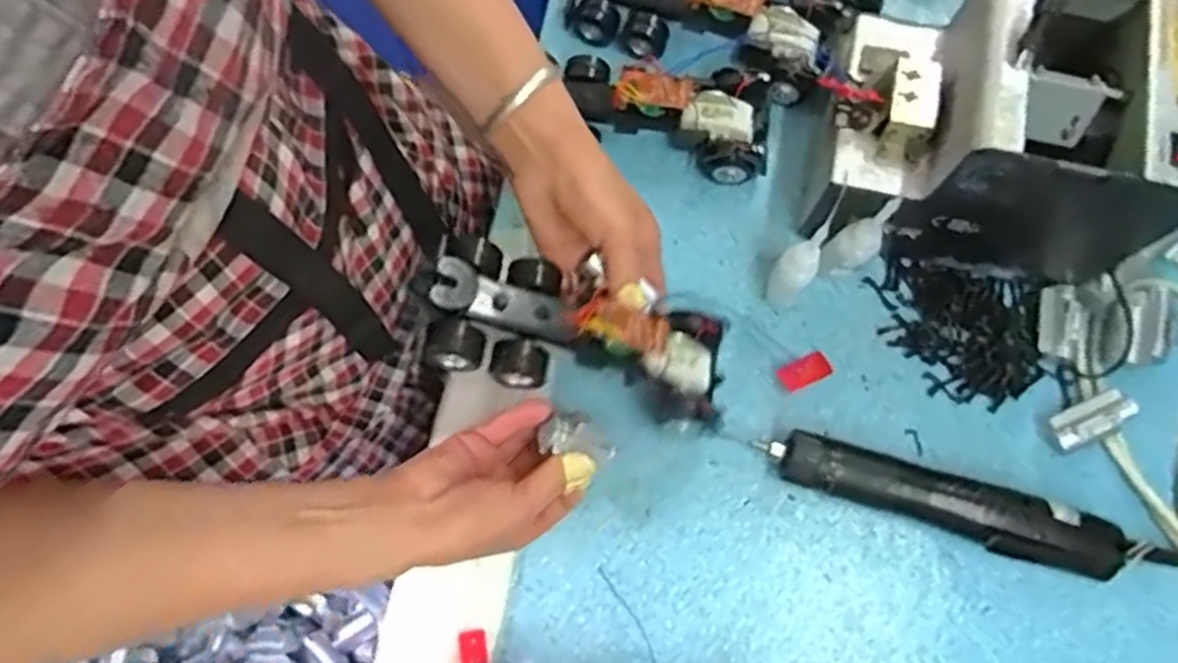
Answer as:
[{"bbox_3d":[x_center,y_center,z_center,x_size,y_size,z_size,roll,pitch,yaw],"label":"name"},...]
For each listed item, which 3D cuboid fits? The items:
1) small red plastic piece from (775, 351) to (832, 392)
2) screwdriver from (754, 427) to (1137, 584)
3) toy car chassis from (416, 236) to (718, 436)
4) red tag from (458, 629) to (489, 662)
[{"bbox_3d":[0.140,0.026,0.506,0.039,0.008,0.018,-18,73,-26],"label":"small red plastic piece"},{"bbox_3d":[0.209,0.103,0.467,0.208,0.037,0.035,18,75,5],"label":"screwdriver"},{"bbox_3d":[-0.003,0.004,0.446,0.191,0.055,0.075,18,73,-16],"label":"toy car chassis"},{"bbox_3d":[-0.067,0.193,0.453,0.016,0.009,0.033,-12,74,-3],"label":"red tag"}]

